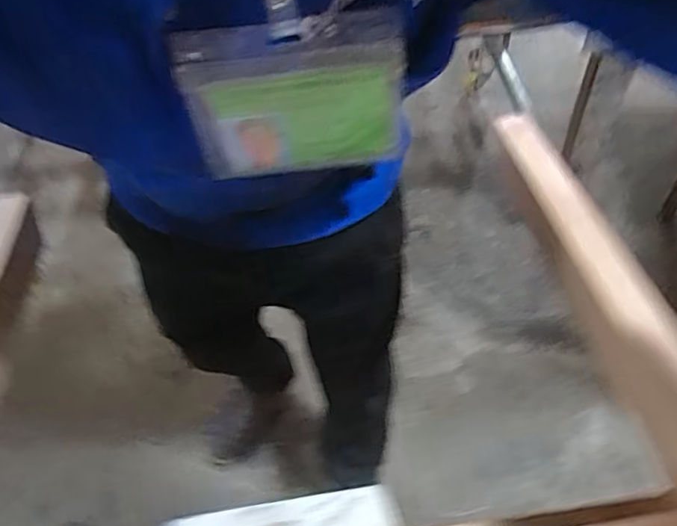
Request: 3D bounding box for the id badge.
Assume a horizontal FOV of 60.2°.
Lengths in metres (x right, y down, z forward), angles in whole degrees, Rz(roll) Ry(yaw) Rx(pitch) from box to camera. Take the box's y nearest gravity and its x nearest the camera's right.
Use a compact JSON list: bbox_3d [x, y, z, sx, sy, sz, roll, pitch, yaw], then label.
[{"bbox_3d":[-0.020,-0.075,0.280,0.100,0.084,0.010,-6,51,-1],"label":"id badge"}]

